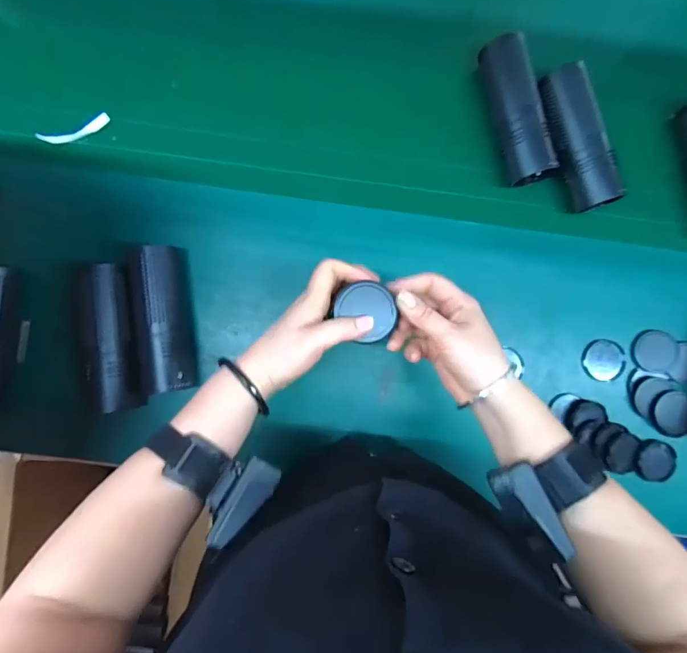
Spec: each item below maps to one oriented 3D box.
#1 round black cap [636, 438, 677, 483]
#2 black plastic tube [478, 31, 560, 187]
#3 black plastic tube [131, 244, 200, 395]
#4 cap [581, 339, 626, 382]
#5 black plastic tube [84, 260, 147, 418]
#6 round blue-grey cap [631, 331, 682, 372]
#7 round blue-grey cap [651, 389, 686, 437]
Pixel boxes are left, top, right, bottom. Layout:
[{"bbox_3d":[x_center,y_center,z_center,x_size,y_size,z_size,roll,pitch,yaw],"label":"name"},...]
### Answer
[{"bbox_3d":[0.374,0.159,0.523,0.052,0.012,0.047,10,89,-1],"label":"round black cap"},{"bbox_3d":[0.200,-0.253,0.516,0.047,0.042,0.162,-15,89,-2],"label":"black plastic tube"},{"bbox_3d":[-0.204,-0.009,0.501,0.056,0.052,0.162,-8,89,-2],"label":"black plastic tube"},{"bbox_3d":[0.313,0.041,0.527,0.055,0.005,0.048,9,89,-1],"label":"cap"},{"bbox_3d":[-0.257,0.013,0.503,0.048,0.059,0.161,-8,89,-2],"label":"black plastic tube"},{"bbox_3d":[0.377,0.030,0.530,0.055,0.004,0.049,0,89,-1],"label":"round blue-grey cap"},{"bbox_3d":[0.393,0.102,0.522,0.049,0.011,0.052,0,89,-1],"label":"round blue-grey cap"}]

